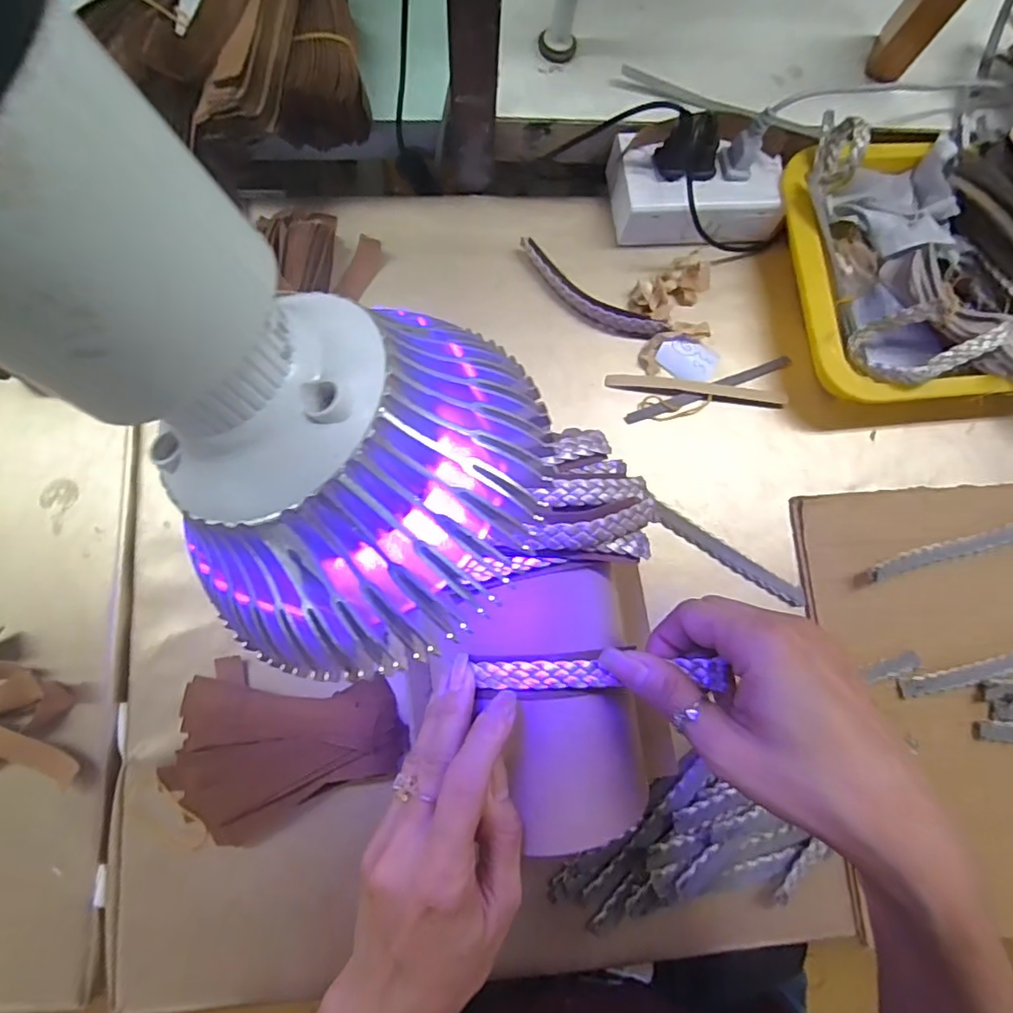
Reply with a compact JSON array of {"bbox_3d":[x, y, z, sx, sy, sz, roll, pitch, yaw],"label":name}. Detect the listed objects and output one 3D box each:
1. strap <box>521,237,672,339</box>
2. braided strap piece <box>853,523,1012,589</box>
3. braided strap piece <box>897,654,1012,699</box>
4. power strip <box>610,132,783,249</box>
[{"bbox_3d":[0.060,-0.151,0.421,0.120,0.019,0.024,31,79,2],"label":"strap"},{"bbox_3d":[0.304,0.031,0.397,0.132,0.016,0.014,-14,83,-5],"label":"braided strap piece"},{"bbox_3d":[0.325,0.108,0.384,0.130,0.008,0.014,-12,81,-6],"label":"braided strap piece"},{"bbox_3d":[0.141,-0.233,0.429,0.120,0.041,0.072,0,79,-4],"label":"power strip"}]

